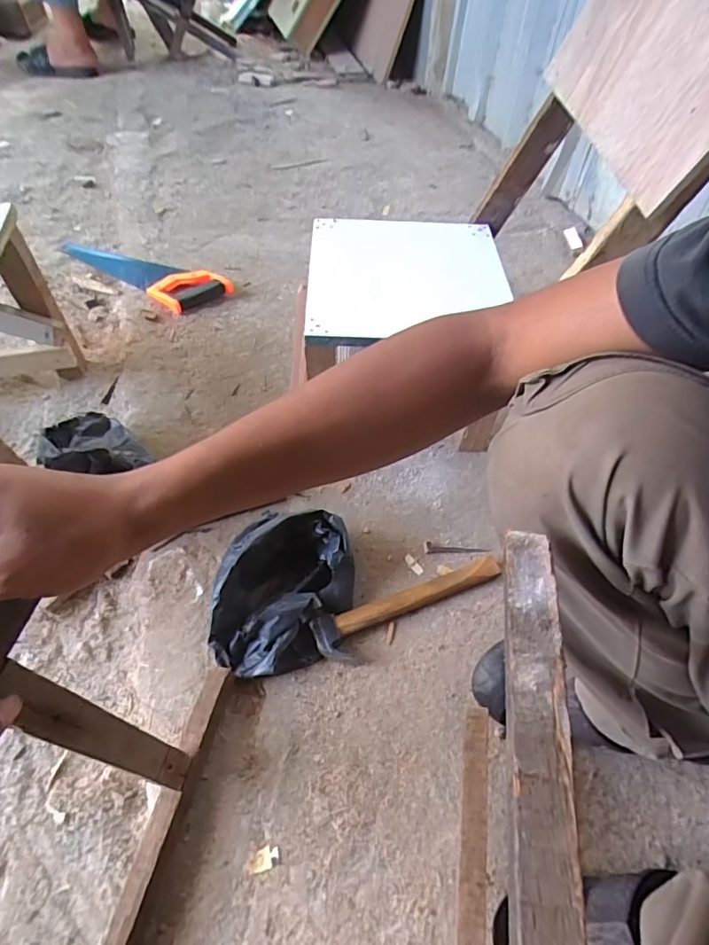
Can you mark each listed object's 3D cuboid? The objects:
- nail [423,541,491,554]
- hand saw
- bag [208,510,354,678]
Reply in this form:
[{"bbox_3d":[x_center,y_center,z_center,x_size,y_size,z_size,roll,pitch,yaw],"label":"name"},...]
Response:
[{"bbox_3d":[0.137,0.102,0.675,0.090,0.005,0.015,2,51,-3],"label":"nail"},{"bbox_3d":[-0.433,-0.424,1.036,0.407,0.033,0.121,31,56,19],"label":"hand saw"},{"bbox_3d":[-0.080,0.138,0.583,0.146,0.097,0.166,8,51,2],"label":"bag"}]

